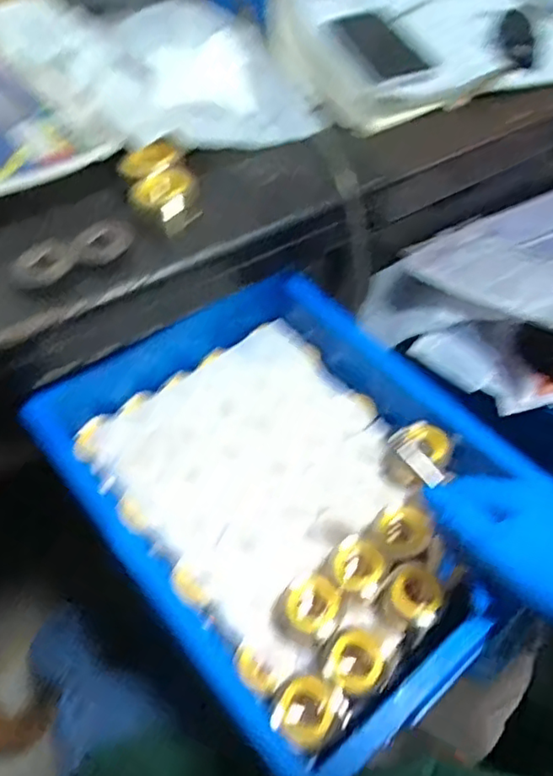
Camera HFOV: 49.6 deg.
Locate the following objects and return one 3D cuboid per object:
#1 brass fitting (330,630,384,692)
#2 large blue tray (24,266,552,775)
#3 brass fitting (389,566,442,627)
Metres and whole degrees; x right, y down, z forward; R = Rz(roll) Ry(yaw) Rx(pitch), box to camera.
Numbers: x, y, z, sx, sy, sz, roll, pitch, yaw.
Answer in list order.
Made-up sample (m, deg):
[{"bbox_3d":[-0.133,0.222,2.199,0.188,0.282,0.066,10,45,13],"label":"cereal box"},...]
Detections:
[{"bbox_3d":[0.051,0.175,0.382,0.031,0.028,0.032,1,53,-1],"label":"brass fitting"},{"bbox_3d":[-0.002,0.059,0.466,0.258,0.066,0.338,-34,61,-24],"label":"large blue tray"},{"bbox_3d":[0.095,0.140,0.407,0.033,0.019,0.032,-2,77,10],"label":"brass fitting"}]

